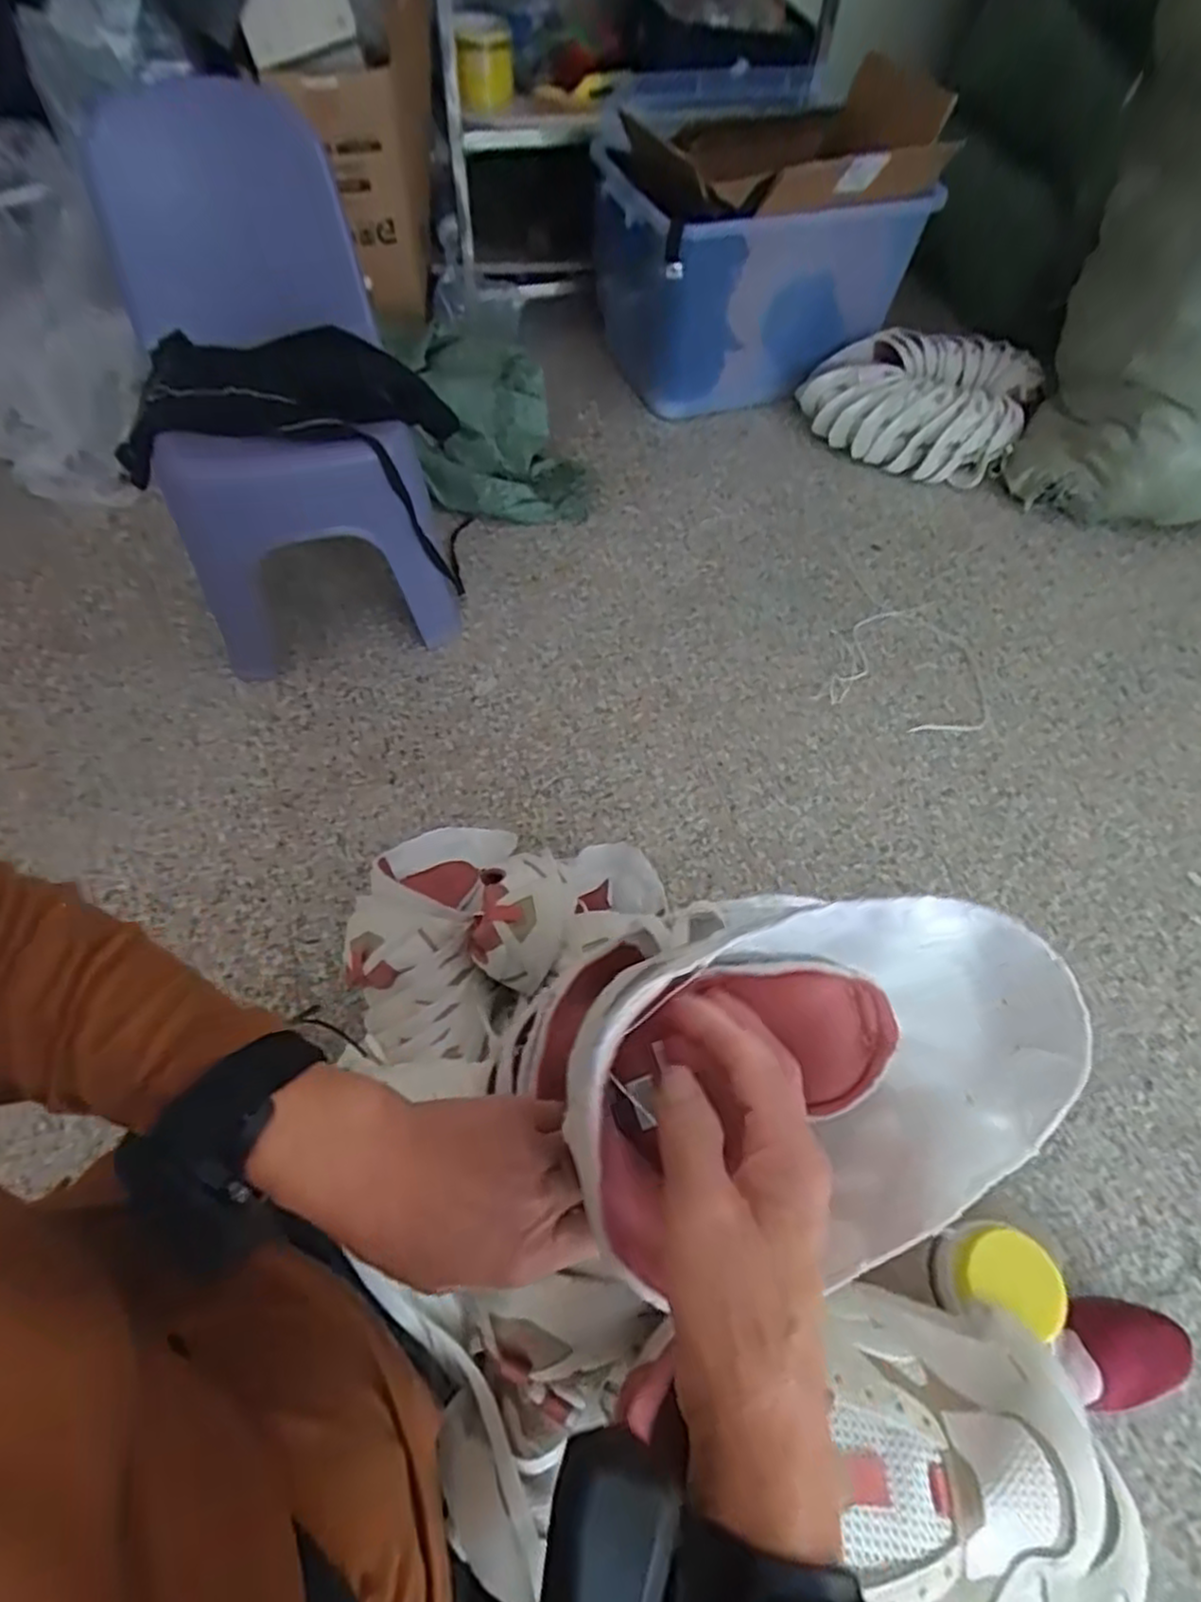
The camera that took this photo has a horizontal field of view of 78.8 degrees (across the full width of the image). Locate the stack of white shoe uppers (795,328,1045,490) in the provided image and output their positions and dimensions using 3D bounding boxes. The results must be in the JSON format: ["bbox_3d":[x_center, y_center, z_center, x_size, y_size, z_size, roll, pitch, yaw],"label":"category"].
[{"bbox_3d":[0.626,-0.797,1.469,0.416,0.149,0.295,25,60,12],"label":"stack of white shoe uppers"}]

